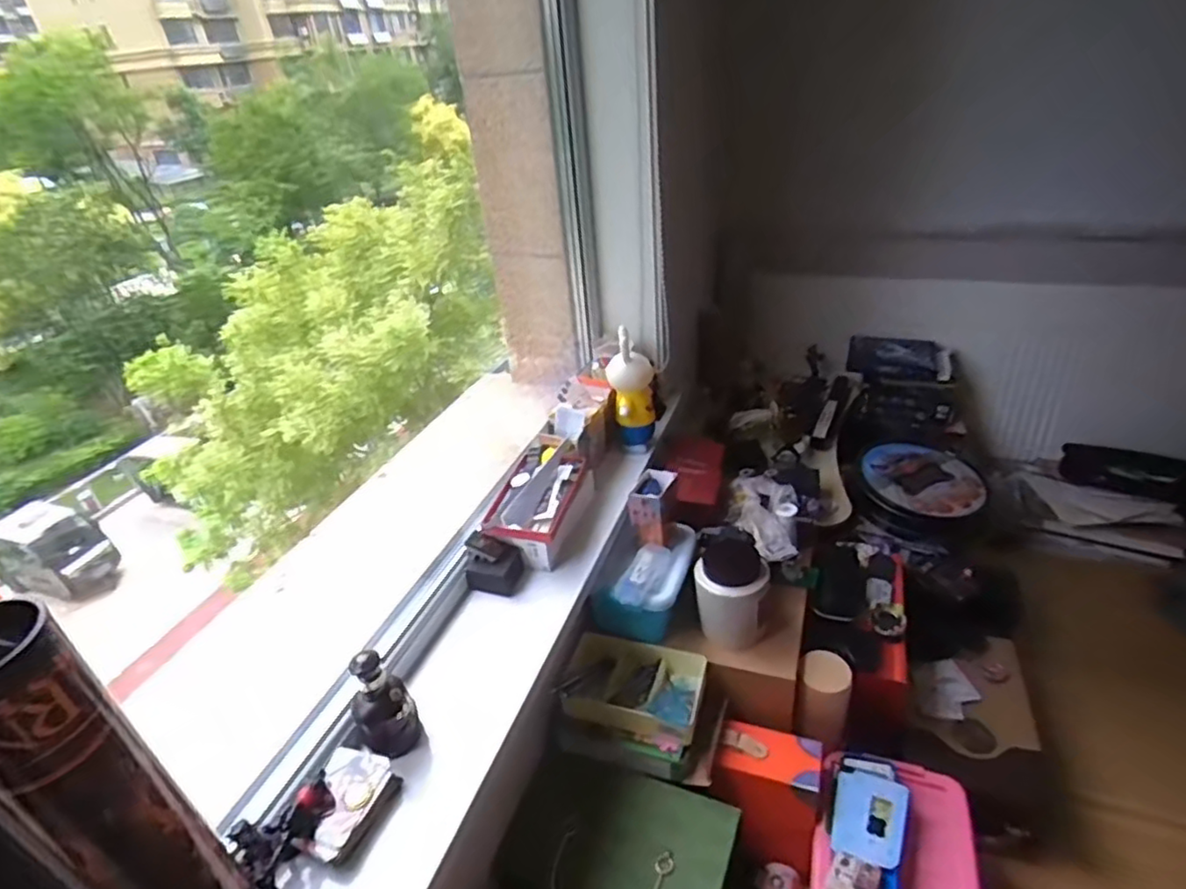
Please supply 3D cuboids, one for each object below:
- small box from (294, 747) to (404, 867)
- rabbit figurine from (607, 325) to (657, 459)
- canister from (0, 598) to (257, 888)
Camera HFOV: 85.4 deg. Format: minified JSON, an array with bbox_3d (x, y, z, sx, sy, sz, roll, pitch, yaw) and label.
[{"bbox_3d":[-0.246,0.356,0.635,0.071,0.032,0.095,8,35,21],"label":"small box"},{"bbox_3d":[0.066,-0.088,1.107,0.078,0.199,0.069,-5,33,1],"label":"rabbit figurine"},{"bbox_3d":[-0.298,0.268,0.428,0.055,0.395,0.067,16,38,30],"label":"canister"}]

